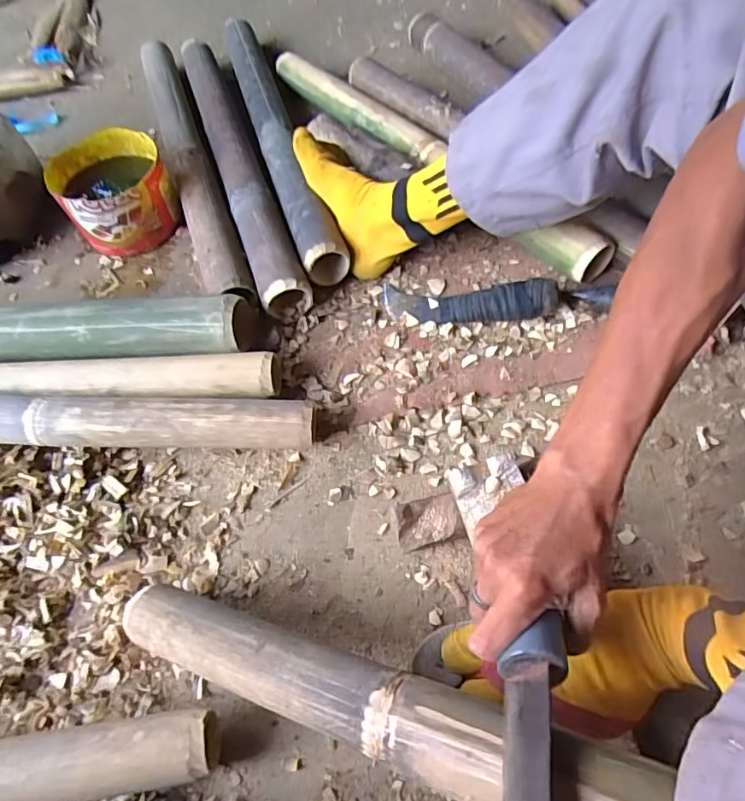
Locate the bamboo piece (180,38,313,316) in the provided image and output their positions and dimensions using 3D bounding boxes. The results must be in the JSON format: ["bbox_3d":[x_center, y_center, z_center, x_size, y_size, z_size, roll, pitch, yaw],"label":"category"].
[{"bbox_3d":[-0.217,-0.389,0.801,0.060,0.049,0.677,-20,61,-6],"label":"bamboo piece"}]

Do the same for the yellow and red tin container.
[{"bbox_3d":[-0.365,-0.295,0.761,0.150,0.099,0.165,-23,61,-11],"label":"yellow and red tin container"}]

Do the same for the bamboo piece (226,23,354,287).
[{"bbox_3d":[-0.156,-0.437,0.831,0.063,0.061,0.679,-18,61,-5],"label":"bamboo piece"}]

